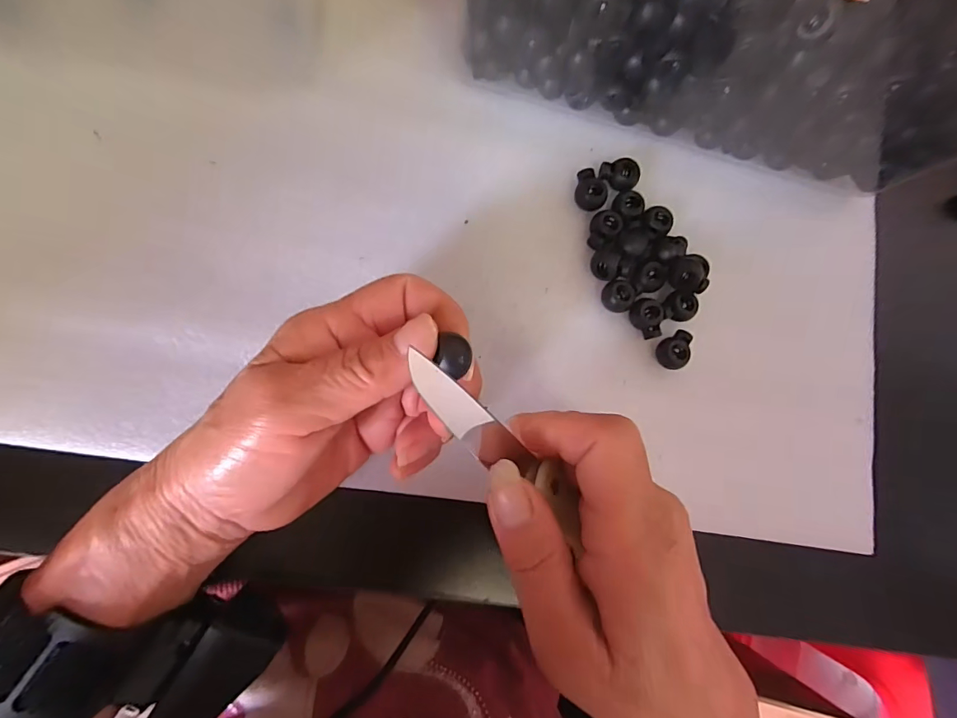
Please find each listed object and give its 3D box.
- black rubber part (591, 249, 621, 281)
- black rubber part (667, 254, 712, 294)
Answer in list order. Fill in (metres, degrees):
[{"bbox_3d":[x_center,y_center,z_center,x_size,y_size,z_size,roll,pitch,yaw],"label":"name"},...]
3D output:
[{"bbox_3d":[0.073,-0.055,0.268,0.014,0.013,0.016,12,84,-4],"label":"black rubber part"},{"bbox_3d":[0.122,-0.050,0.269,0.019,0.013,0.024,-6,86,-6],"label":"black rubber part"}]

